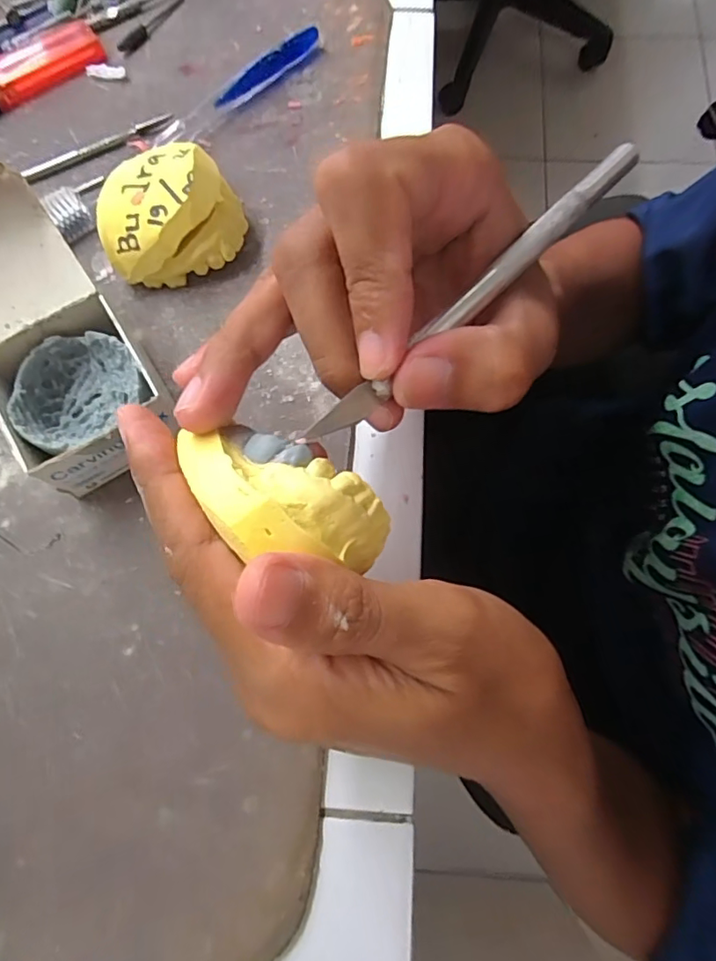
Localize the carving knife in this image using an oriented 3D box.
[{"bbox_3d":[0.037,-0.055,0.147,0.008,0.004,0.136,43,75,12],"label":"carving knife"}]

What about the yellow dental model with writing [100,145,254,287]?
[{"bbox_3d":[-0.084,-0.119,0.237,0.062,0.036,0.054,-16,74,-4],"label":"yellow dental model with writing"}]

